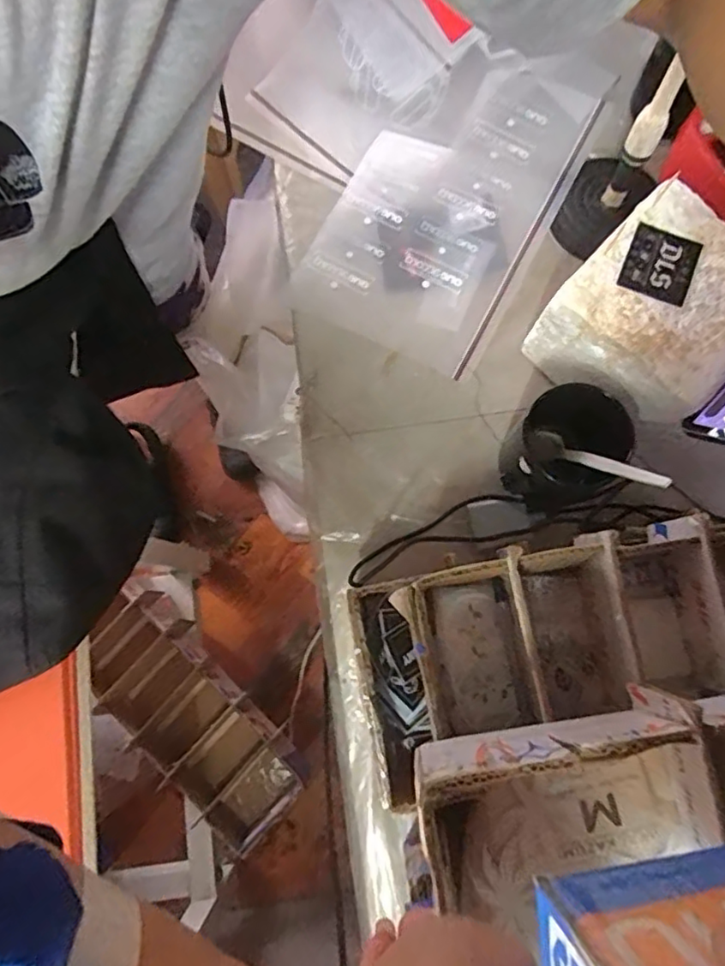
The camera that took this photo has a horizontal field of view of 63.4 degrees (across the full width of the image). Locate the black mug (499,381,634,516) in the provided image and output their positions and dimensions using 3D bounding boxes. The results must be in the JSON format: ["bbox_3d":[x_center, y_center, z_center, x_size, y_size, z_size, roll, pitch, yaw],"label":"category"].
[{"bbox_3d":[0.158,-0.024,0.474,0.074,0.100,0.086,37,82,8],"label":"black mug"}]

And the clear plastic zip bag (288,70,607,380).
[{"bbox_3d":[0.073,-0.264,0.556,0.186,0.034,0.292,28,81,7],"label":"clear plastic zip bag"}]

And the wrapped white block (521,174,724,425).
[{"bbox_3d":[0.233,-0.132,0.483,0.142,0.119,0.136,-44,81,-7],"label":"wrapped white block"}]

